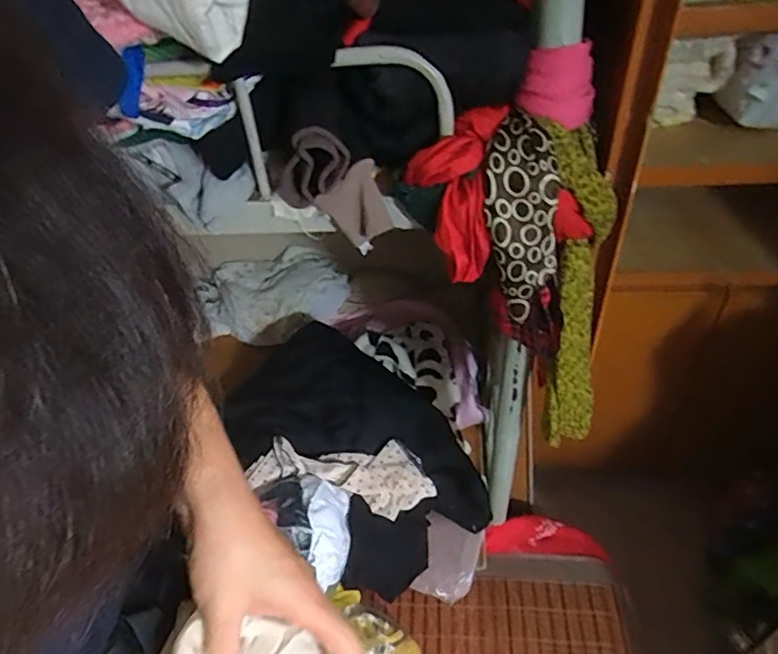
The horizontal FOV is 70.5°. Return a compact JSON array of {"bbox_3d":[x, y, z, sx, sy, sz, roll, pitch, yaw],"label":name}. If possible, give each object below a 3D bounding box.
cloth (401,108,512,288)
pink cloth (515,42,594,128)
[{"bbox_3d":[0.078,-0.156,0.671,0.118,0.205,0.048,-2,13,4],"label":"cloth"},{"bbox_3d":[0.190,-0.278,0.630,0.085,0.080,0.051,9,44,15],"label":"pink cloth"}]

